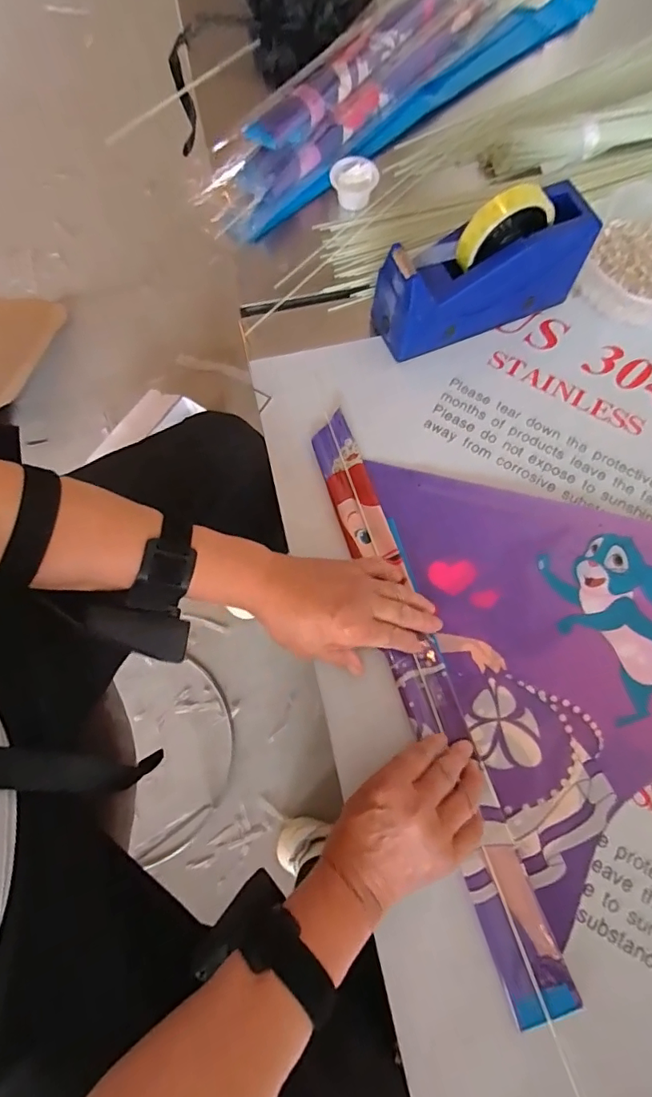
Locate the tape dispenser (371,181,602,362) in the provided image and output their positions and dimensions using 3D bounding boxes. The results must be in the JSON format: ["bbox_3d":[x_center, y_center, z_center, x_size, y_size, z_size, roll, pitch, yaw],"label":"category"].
[{"bbox_3d":[0.151,-0.270,0.492,0.204,0.122,0.064,-20,73,-5],"label":"tape dispenser"}]

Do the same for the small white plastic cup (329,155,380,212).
[{"bbox_3d":[0.032,-0.418,0.582,0.049,0.033,0.043,-39,76,-10],"label":"small white plastic cup"}]

